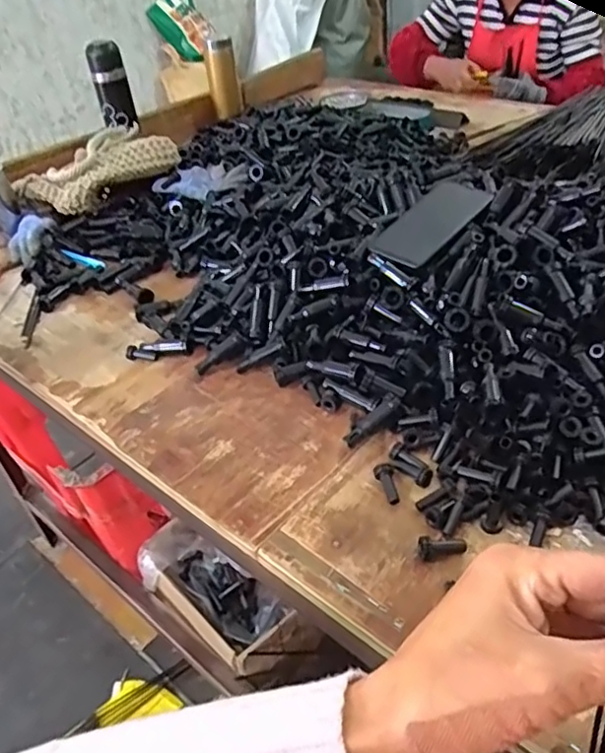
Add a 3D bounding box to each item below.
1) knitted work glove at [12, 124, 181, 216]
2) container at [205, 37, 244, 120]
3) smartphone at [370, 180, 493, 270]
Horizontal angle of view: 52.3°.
[{"bbox_3d":[-0.345,-0.359,1.059,0.176,0.060,0.231,28,51,35],"label":"knitted work glove"},{"bbox_3d":[-0.173,-0.660,1.360,0.062,0.154,0.069,-7,39,0],"label":"container"},{"bbox_3d":[0.154,-0.181,0.724,0.079,0.008,0.156,30,62,34],"label":"smartphone"}]

